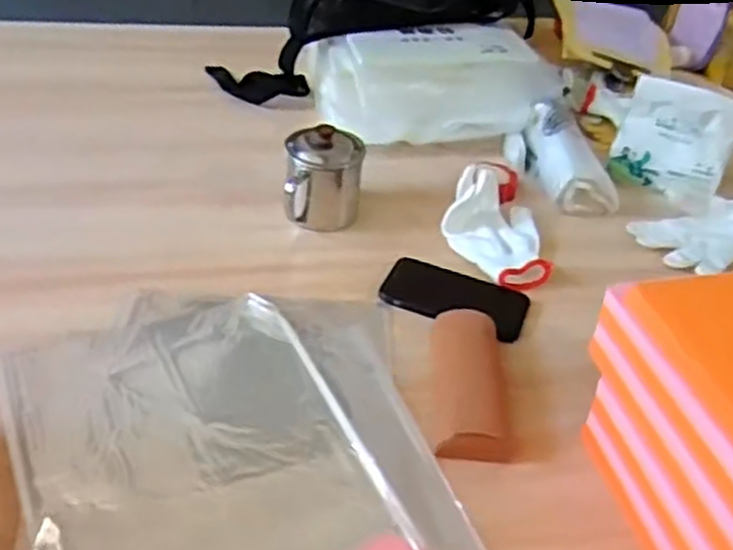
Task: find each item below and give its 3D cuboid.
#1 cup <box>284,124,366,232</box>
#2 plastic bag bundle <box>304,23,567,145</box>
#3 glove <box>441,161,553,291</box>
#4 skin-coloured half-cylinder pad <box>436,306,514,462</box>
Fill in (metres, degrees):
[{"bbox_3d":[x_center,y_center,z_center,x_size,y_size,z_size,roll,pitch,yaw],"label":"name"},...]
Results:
[{"bbox_3d":[-0.051,-0.112,0.896,0.090,0.107,0.106,2,39,-6],"label":"cup"},{"bbox_3d":[0.094,-0.265,1.080,0.328,0.094,0.203,-4,40,-13],"label":"plastic bag bundle"},{"bbox_3d":[0.147,-0.069,0.893,0.116,0.042,0.210,-1,39,-9],"label":"glove"},{"bbox_3d":[0.094,0.093,0.698,0.061,0.027,0.161,5,39,-1],"label":"skin-coloured half-cylinder pad"}]

